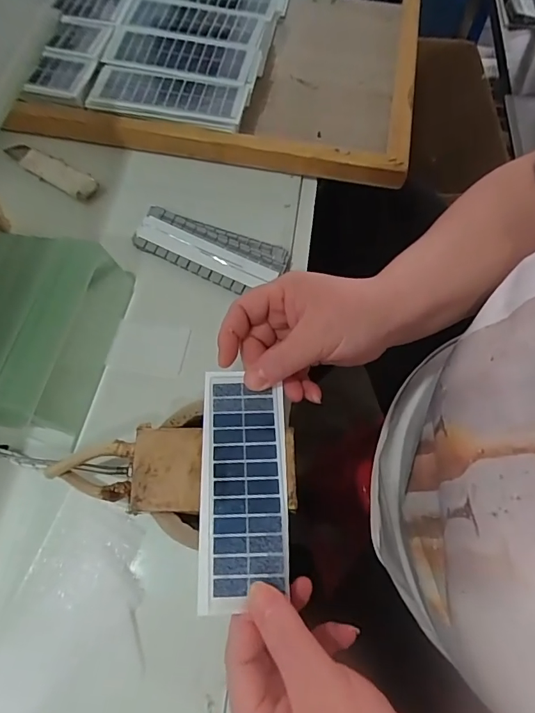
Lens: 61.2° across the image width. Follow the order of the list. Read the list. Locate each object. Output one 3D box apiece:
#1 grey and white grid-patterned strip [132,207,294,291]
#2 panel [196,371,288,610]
[{"bbox_3d":[-0.052,-0.092,0.390,0.131,0.010,0.049,19,66,8],"label":"grey and white grid-patterned strip"},{"bbox_3d":[-0.014,0.075,0.277,0.051,0.004,0.138,0,62,-3],"label":"panel"}]

